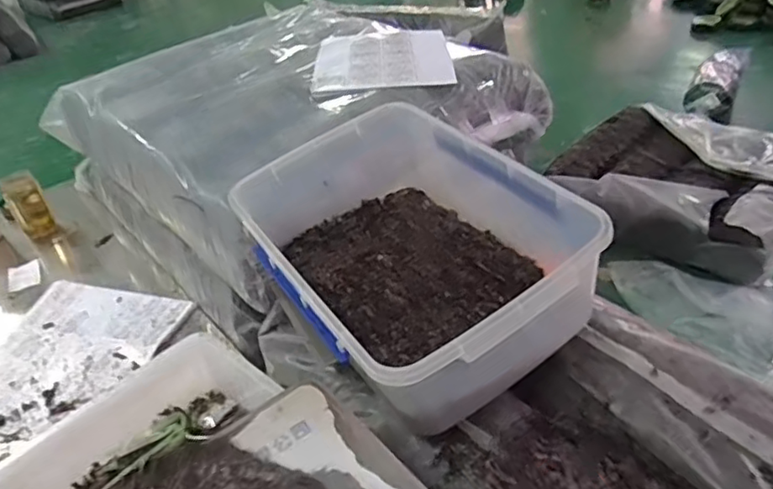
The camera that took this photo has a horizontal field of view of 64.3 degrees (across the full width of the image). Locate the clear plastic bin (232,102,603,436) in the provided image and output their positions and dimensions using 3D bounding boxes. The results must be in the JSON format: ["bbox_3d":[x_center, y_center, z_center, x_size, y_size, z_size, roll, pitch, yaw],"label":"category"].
[{"bbox_3d":[0.022,-0.003,0.753,0.314,0.142,0.434,-24,39,-22],"label":"clear plastic bin"}]

